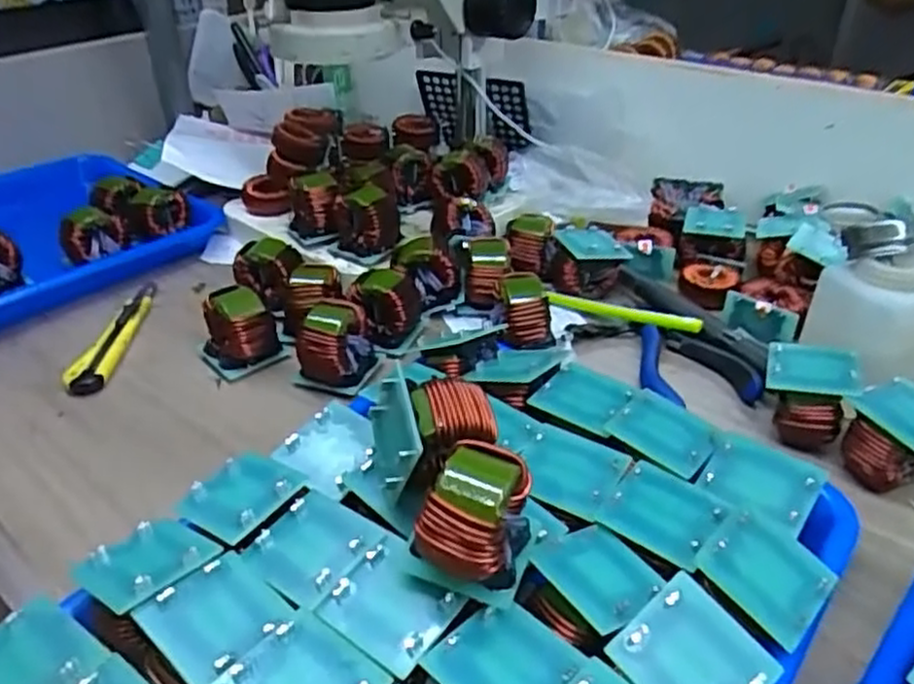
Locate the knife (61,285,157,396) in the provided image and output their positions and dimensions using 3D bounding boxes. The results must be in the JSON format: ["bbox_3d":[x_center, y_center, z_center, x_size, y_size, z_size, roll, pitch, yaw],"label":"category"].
[{"bbox_3d":[-0.239,-0.008,0.525,0.021,0.016,0.136,0,33,0],"label":"knife"}]

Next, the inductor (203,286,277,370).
[{"bbox_3d":[-0.143,-0.006,0.487,0.037,0.049,0.032,27,41,34],"label":"inductor"}]

